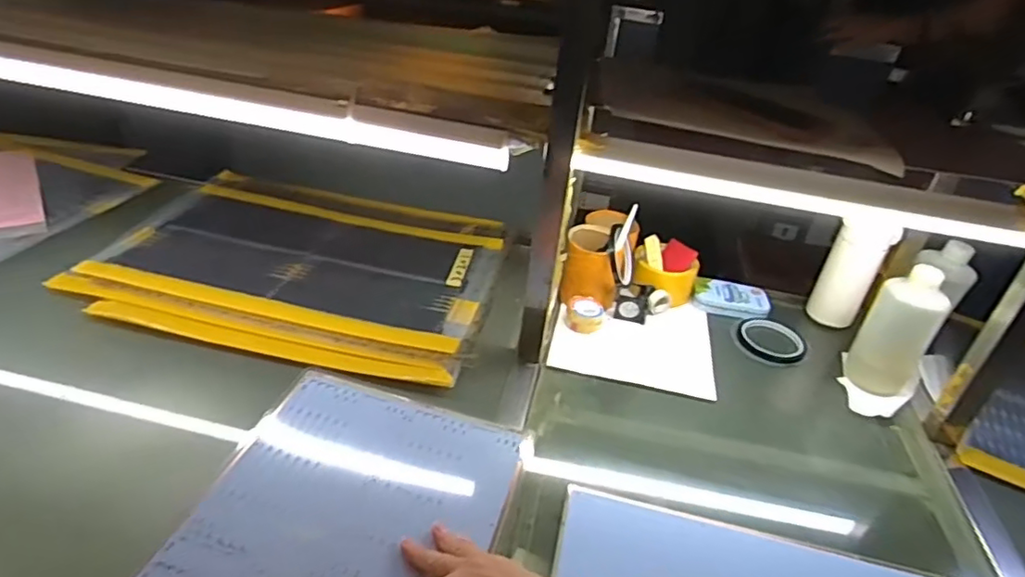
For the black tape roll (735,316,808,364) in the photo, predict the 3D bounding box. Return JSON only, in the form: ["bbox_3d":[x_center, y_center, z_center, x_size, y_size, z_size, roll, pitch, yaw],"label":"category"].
[{"bbox_3d":[0.368,0.072,0.859,0.093,0.011,0.088,5,33,-3],"label":"black tape roll"}]

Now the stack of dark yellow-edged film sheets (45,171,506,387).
[{"bbox_3d":[-0.300,-0.047,0.906,0.542,0.025,0.427,10,33,4],"label":"stack of dark yellow-edged film sheets"}]

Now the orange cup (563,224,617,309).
[{"bbox_3d":[0.115,-0.028,0.876,0.082,0.101,0.072,12,33,7],"label":"orange cup"}]

